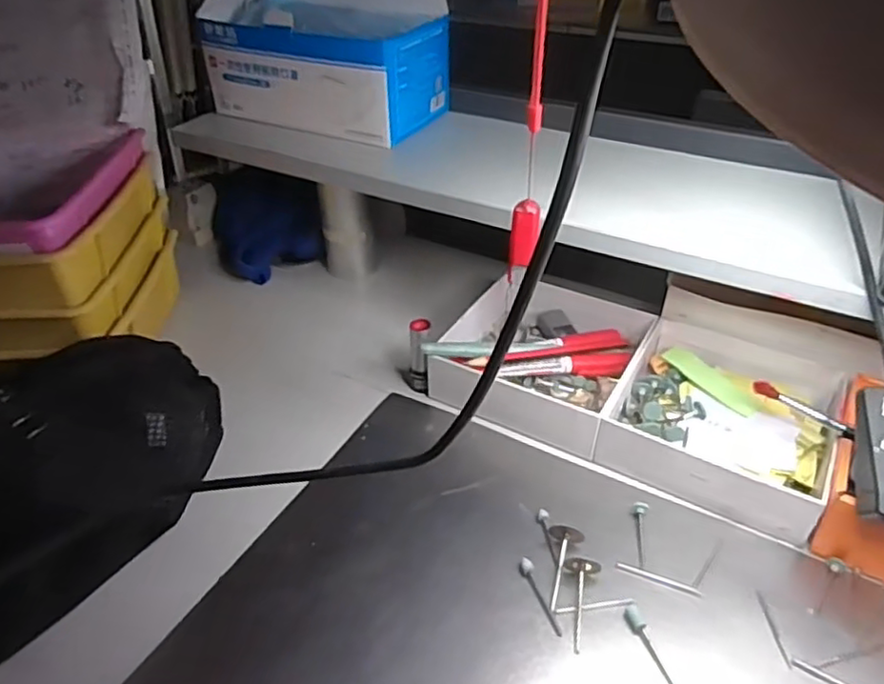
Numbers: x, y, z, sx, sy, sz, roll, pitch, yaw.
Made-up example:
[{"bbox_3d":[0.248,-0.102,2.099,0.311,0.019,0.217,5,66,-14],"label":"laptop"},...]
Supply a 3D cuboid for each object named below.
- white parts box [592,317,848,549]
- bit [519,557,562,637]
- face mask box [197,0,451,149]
[{"bbox_3d":[0.190,0.046,0.432,0.133,0.041,0.144,20,42,25],"label":"white parts box"},{"bbox_3d":[0.053,0.138,0.351,0.008,0.008,0.043,-12,39,-13],"label":"bit"},{"bbox_3d":[-0.103,-0.257,0.533,0.196,0.132,0.106,17,41,22],"label":"face mask box"}]

